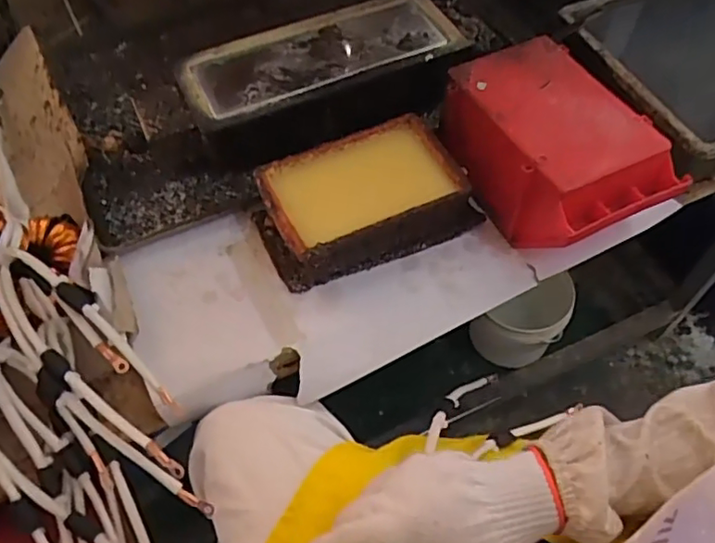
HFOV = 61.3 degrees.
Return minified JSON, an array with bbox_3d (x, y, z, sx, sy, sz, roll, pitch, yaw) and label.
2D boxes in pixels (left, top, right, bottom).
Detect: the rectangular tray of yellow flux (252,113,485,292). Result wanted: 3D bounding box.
[{"bbox_3d":[0.001,-0.079,0.666,0.215,0.067,0.132,-22,58,-13],"label":"rectangular tray of yellow flux"}]

